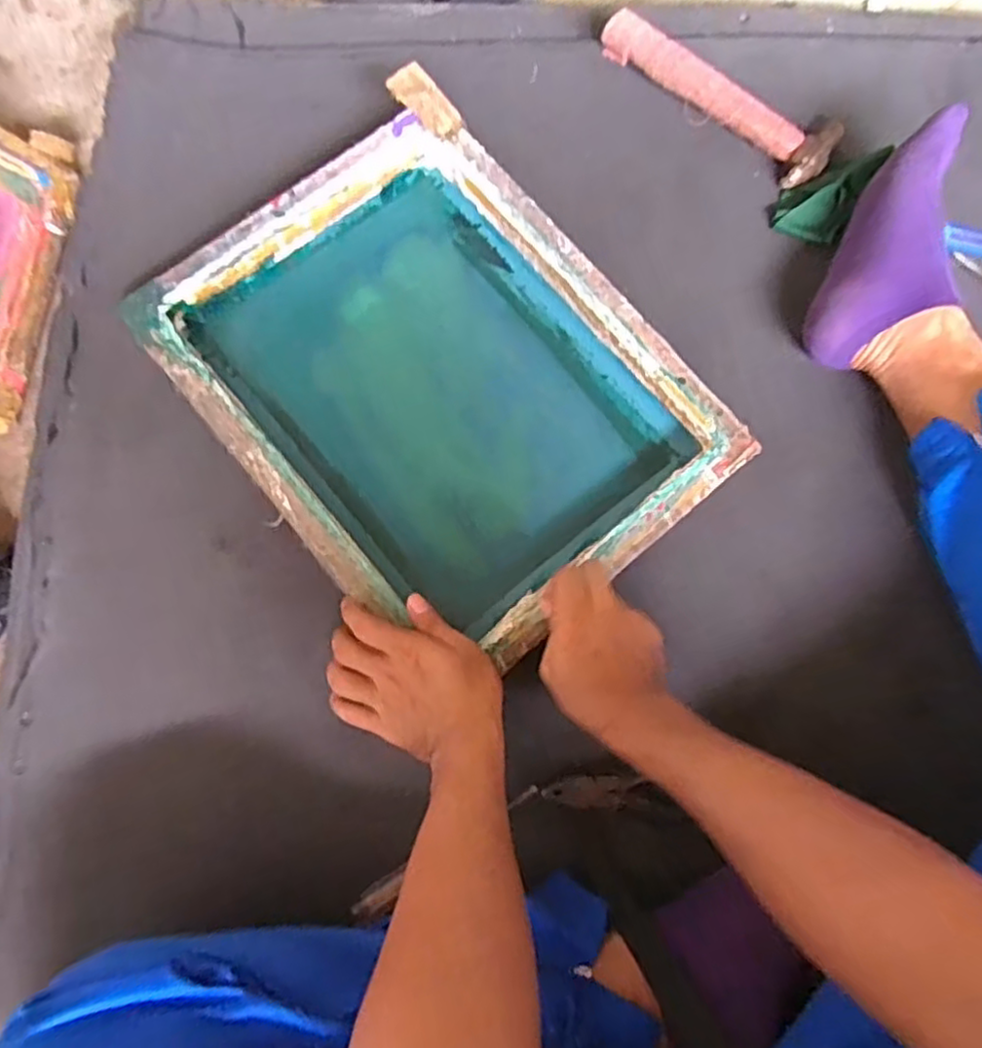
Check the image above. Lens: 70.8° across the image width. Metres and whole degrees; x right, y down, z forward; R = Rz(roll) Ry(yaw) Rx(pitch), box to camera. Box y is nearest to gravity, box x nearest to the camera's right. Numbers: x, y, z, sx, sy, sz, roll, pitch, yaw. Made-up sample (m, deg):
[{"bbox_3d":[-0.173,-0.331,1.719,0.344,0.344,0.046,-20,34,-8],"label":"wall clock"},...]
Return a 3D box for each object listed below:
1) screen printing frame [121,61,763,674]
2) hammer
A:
[{"bbox_3d":[-0.044,-0.128,0.620,0.351,0.060,0.450,-40,80,-8],"label":"screen printing frame"},{"bbox_3d":[0.230,-0.442,0.708,0.266,0.041,0.075,36,80,8],"label":"hammer"}]

